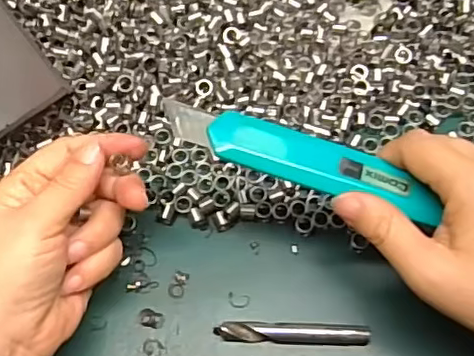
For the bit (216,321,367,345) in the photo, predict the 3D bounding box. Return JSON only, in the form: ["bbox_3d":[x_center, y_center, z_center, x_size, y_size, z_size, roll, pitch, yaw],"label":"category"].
[{"bbox_3d":[0.029,0.081,0.307,0.079,0.012,0.011,2,65,2],"label":"bit"}]

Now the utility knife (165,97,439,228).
[{"bbox_3d":[0.030,-0.010,0.269,0.126,0.011,0.029,18,66,-3],"label":"utility knife"}]

